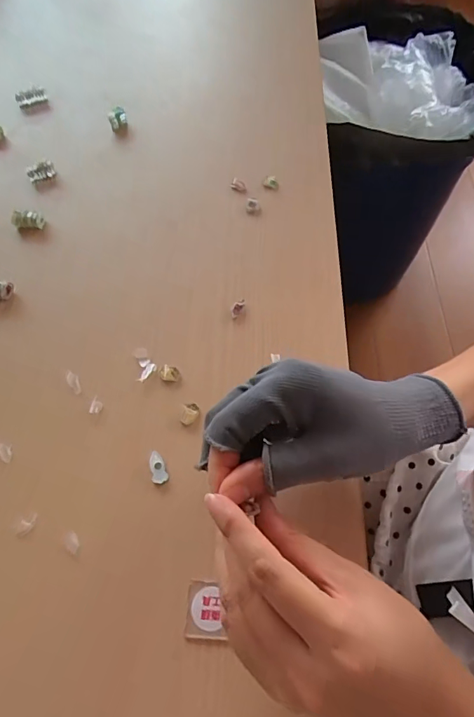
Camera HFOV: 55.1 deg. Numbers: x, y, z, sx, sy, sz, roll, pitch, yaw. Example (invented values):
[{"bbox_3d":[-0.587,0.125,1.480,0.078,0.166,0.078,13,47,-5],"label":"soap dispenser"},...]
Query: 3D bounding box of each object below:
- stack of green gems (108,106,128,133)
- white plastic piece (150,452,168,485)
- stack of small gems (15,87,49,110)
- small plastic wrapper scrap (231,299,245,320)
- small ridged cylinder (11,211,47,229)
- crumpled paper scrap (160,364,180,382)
[{"bbox_3d":[-0.133,-0.266,0.507,0.019,0.021,0.015,-17,60,-8],"label":"stack of green gems"},{"bbox_3d":[-0.054,0.074,0.308,0.010,0.004,0.022,-15,72,-7],"label":"white plastic piece"},{"bbox_3d":[-0.244,-0.308,0.539,0.040,0.019,0.020,-5,58,14],"label":"stack of small gems"},{"bbox_3d":[0.000,-0.041,0.375,0.008,0.008,0.018,25,63,16],"label":"small plastic wrapper scrap"},{"bbox_3d":[-0.199,-0.133,0.433,0.033,0.013,0.014,3,59,4],"label":"small ridged cylinder"},{"bbox_3d":[-0.051,0.011,0.345,0.014,0.007,0.011,5,59,5],"label":"crumpled paper scrap"}]

